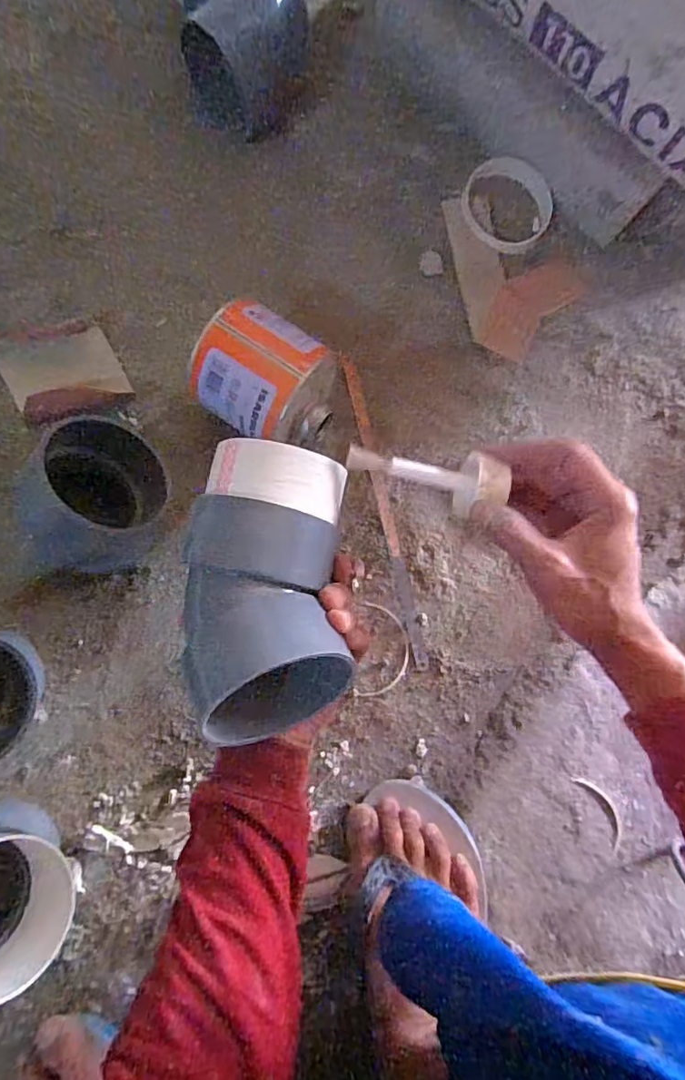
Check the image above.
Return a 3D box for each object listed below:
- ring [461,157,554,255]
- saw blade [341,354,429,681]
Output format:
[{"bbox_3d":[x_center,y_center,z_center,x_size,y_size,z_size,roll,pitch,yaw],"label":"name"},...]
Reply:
[{"bbox_3d":[0.162,-0.334,0.545,0.090,0.021,0.075,41,83,2],"label":"ring"},{"bbox_3d":[0.040,-0.027,0.514,0.015,0.008,0.297,-13,84,-4],"label":"saw blade"}]

